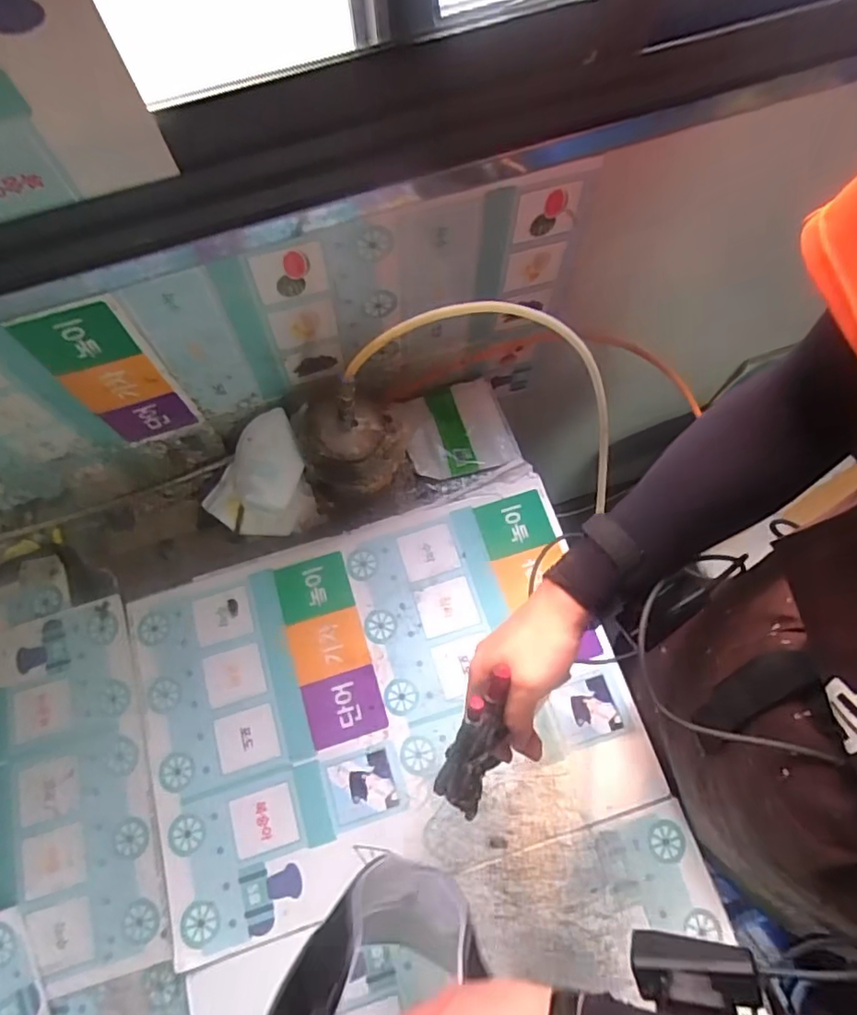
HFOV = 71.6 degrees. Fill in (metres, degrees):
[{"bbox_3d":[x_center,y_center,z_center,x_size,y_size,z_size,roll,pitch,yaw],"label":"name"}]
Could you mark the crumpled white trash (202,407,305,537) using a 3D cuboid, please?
[{"bbox_3d":[-0.213,-0.031,0.731,0.130,0.086,0.118,-22,72,-6],"label":"crumpled white trash"}]

